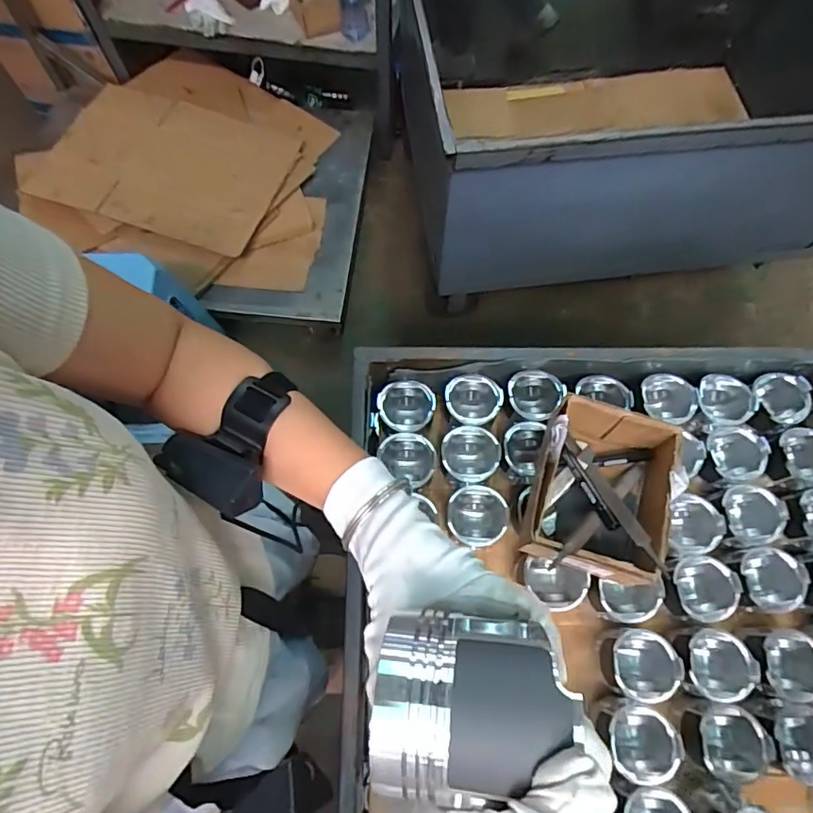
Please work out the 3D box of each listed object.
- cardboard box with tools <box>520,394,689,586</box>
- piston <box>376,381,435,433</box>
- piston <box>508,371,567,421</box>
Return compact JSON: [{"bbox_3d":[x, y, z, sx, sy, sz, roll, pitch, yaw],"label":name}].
[{"bbox_3d":[0.246,0.113,0.692,0.158,0.122,0.201,15,70,5],"label":"cardboard box with tools"},{"bbox_3d":[-0.001,0.008,0.814,0.082,0.075,0.077,0,70,-1],"label":"piston"},{"bbox_3d":[0.198,-0.009,0.819,0.084,0.063,0.080,0,70,-1],"label":"piston"}]

